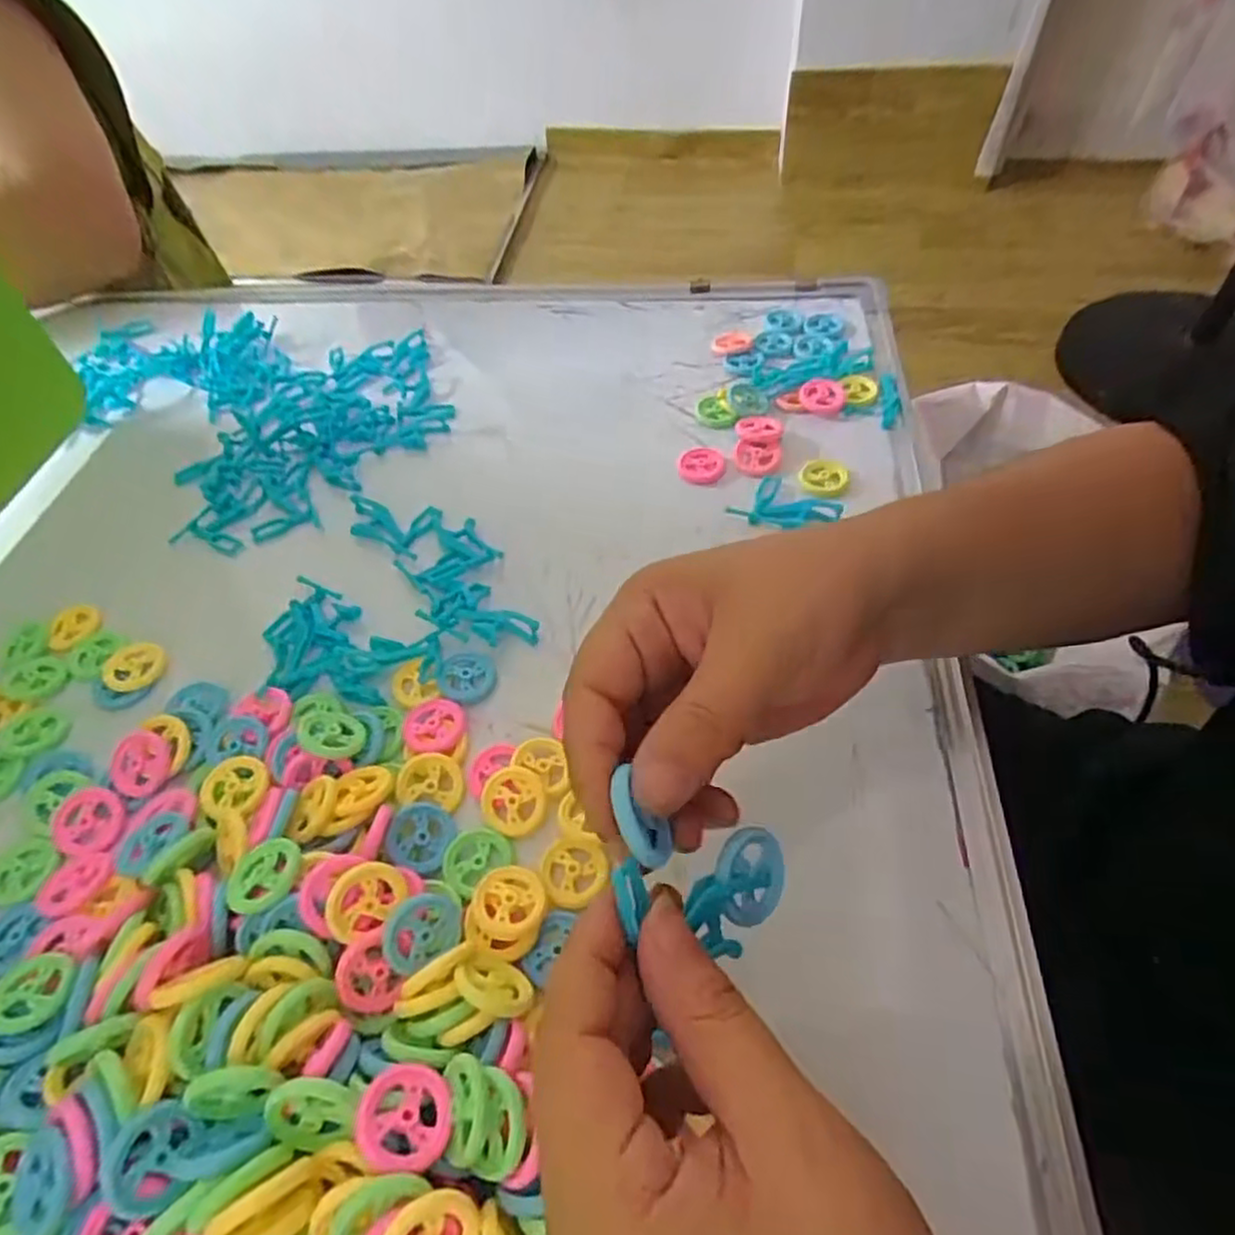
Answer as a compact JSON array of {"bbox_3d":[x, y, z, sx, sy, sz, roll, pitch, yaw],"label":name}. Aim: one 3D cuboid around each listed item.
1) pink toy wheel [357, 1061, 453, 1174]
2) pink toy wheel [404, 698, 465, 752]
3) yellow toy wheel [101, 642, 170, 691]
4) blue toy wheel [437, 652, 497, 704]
[{"bbox_3d":[-0.067,0.158,0.222,0.028,0.004,0.028,10,42,-9],"label":"pink toy wheel"},{"bbox_3d":[-0.089,0.052,0.339,0.026,0.006,0.029,8,54,11],"label":"pink toy wheel"},{"bbox_3d":[-0.258,0.026,0.374,0.029,0.005,0.028,5,61,-9],"label":"yellow toy wheel"},{"bbox_3d":[-0.077,0.031,0.358,0.028,0.004,0.028,6,60,-10],"label":"blue toy wheel"}]

